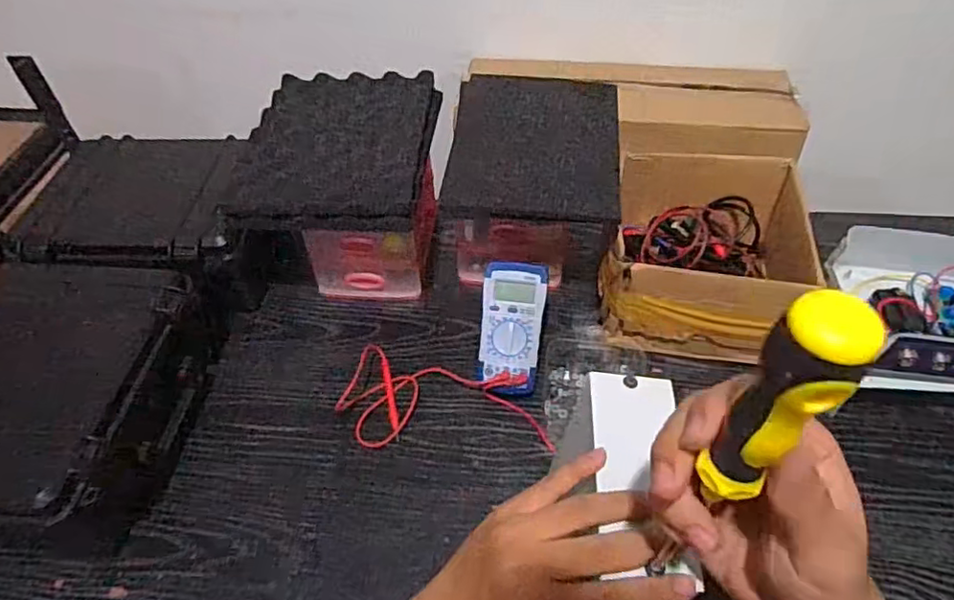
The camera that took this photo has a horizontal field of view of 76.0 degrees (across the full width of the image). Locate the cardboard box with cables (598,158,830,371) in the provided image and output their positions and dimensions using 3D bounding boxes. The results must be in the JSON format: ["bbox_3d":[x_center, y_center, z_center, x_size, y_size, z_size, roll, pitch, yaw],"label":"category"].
[{"bbox_3d":[0.261,-0.060,0.707,0.209,0.116,0.238,12,50,13],"label":"cardboard box with cables"}]

